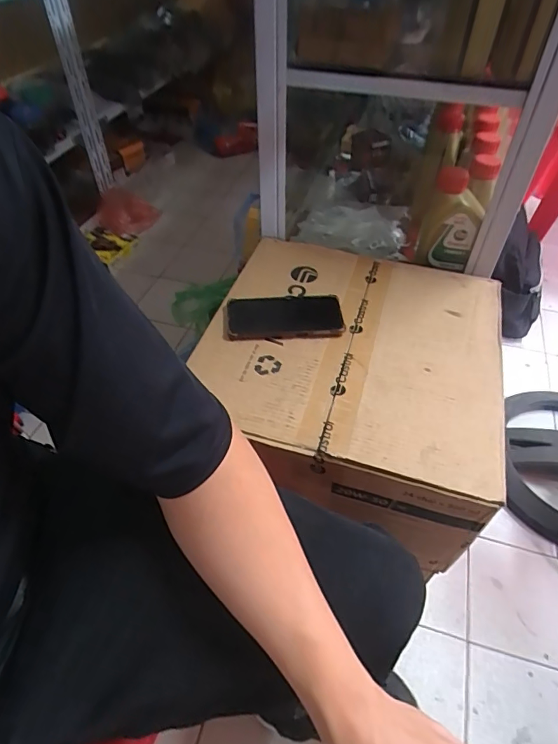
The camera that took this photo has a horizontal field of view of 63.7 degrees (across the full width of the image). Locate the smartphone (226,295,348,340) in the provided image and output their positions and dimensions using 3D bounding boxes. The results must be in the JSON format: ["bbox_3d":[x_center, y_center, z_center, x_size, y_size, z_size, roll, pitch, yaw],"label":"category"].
[{"bbox_3d":[0.008,-0.080,0.645,0.163,0.016,0.086,-5,48,-5],"label":"smartphone"}]

